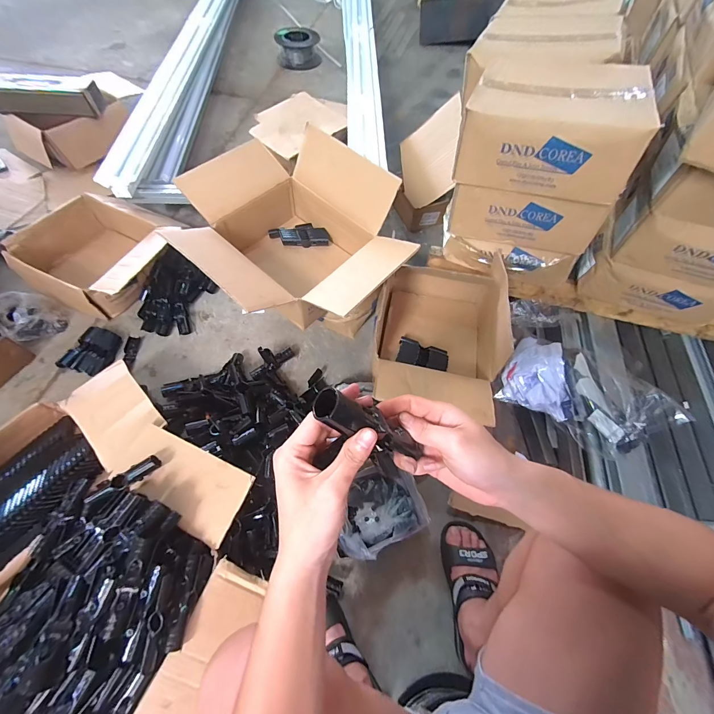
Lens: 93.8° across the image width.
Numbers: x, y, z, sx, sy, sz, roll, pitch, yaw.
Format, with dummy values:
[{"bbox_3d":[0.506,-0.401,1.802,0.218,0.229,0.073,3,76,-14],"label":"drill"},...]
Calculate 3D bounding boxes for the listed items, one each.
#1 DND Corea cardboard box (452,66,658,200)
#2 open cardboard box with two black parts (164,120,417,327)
[{"bbox_3d":[0.385,-0.466,0.675,0.309,0.151,0.253,20,62,9],"label":"DND Corea cardboard box"},{"bbox_3d":[-0.152,-0.267,0.830,0.500,0.244,0.455,39,66,18],"label":"open cardboard box with two black parts"}]

